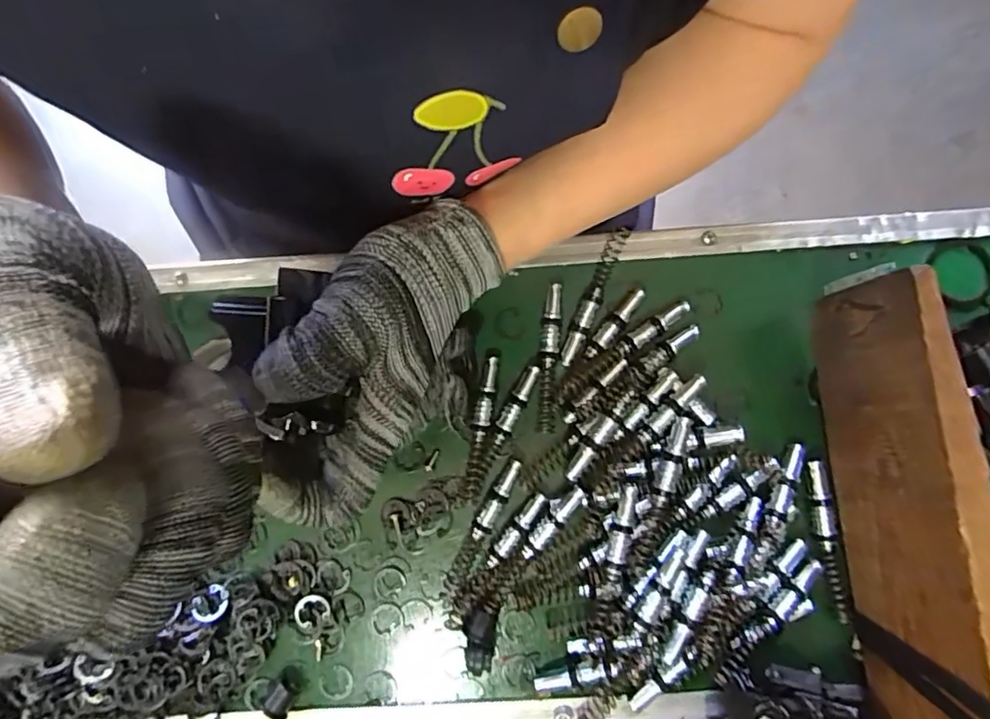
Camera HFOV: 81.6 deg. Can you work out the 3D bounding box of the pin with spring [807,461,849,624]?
[{"bbox_3d":[0.179,0.098,0.309,0.009,0.011,0.083,-4,83,0],"label":"pin with spring"}]

